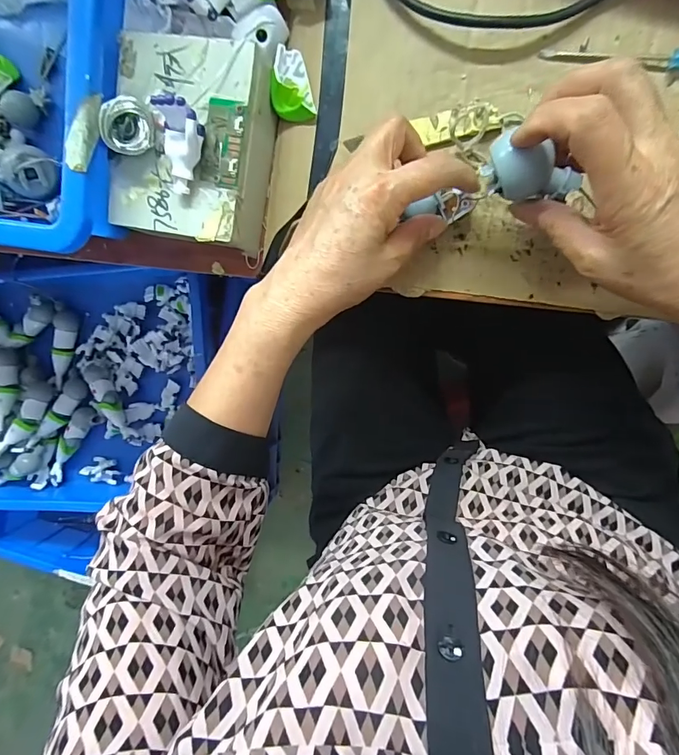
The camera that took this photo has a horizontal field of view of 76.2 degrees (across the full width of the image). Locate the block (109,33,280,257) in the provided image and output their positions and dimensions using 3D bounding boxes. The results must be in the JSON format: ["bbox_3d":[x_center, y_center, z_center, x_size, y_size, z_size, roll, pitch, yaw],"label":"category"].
[{"bbox_3d":[-0.102,-0.156,0.295,0.098,0.052,0.121,10,95,7],"label":"block"}]

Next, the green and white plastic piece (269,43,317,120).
[{"bbox_3d":[-0.034,-0.202,0.297,0.027,0.020,0.044,-12,92,8],"label":"green and white plastic piece"}]

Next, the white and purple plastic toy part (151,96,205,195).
[{"bbox_3d":[-0.098,-0.146,0.267,0.029,0.024,0.050,-4,93,8],"label":"white and purple plastic toy part"}]

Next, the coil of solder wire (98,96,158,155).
[{"bbox_3d":[-0.134,-0.160,0.275,0.031,0.016,0.032,-8,102,-18],"label":"coil of solder wire"}]

